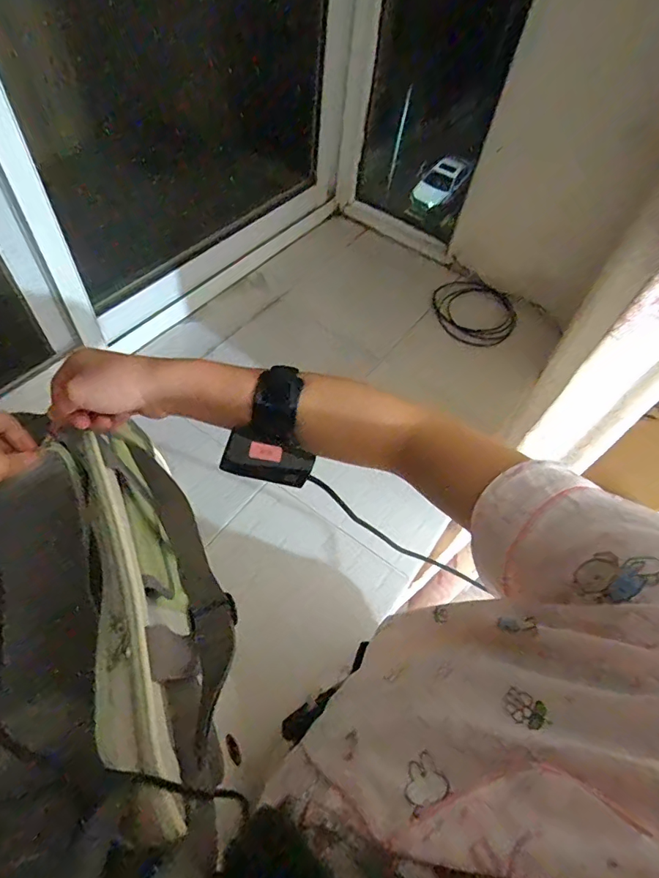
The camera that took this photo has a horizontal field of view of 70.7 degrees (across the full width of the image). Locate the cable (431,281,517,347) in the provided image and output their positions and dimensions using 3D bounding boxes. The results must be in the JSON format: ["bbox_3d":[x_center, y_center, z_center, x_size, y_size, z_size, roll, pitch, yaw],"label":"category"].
[{"bbox_3d":[0.288,-0.259,0.929,0.145,0.045,0.172,-42,71,-14],"label":"cable"}]

